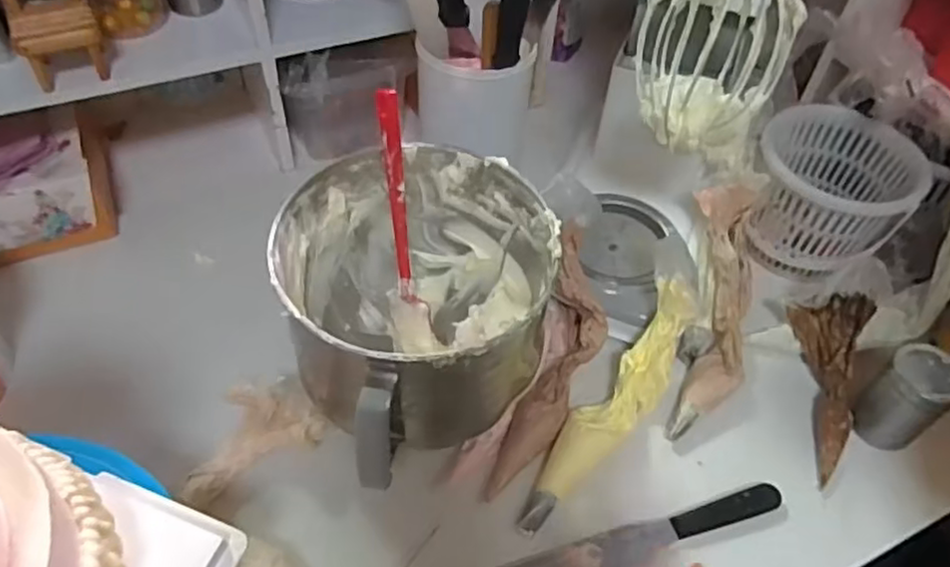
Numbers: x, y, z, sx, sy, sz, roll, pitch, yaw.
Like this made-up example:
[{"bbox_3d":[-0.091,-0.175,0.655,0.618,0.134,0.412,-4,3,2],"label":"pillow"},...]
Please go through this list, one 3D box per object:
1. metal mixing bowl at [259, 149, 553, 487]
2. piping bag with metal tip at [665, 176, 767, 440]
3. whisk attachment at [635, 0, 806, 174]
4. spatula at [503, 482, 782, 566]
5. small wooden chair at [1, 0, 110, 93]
[{"bbox_3d":[-0.053,0.031,0.609,0.227,0.205,0.225,1,50,-2],"label":"metal mixing bowl"},{"bbox_3d":[0.257,0.026,0.719,0.072,0.054,0.284,13,75,8],"label":"piping bag with metal tip"},{"bbox_3d":[0.205,-0.203,0.585,0.123,0.172,0.120,14,51,9],"label":"whisk attachment"},{"bbox_3d":[0.133,0.237,0.605,0.311,0.019,0.034,-13,51,-13],"label":"spatula"},{"bbox_3d":[-0.419,-0.263,0.666,0.074,0.114,0.059,-22,54,-20],"label":"small wooden chair"}]

